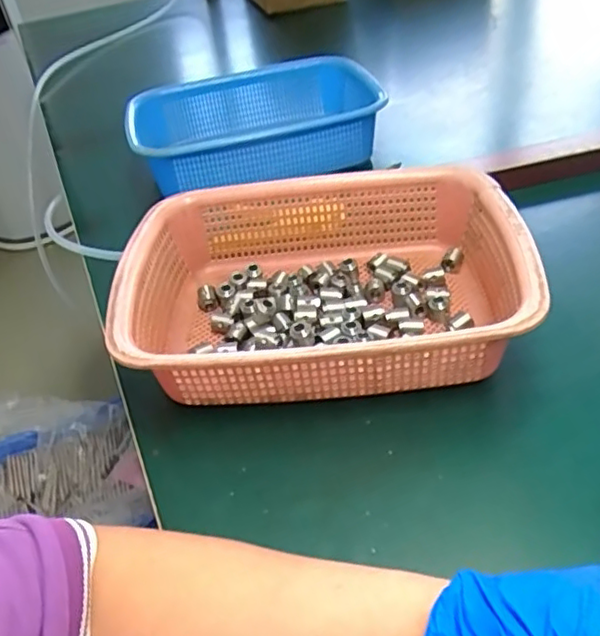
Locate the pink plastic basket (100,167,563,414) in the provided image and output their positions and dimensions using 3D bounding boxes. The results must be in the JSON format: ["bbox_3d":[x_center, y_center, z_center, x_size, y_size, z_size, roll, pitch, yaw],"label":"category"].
[{"bbox_3d":[0.017,-0.024,0.478,0.290,0.074,0.218,-4,39,4],"label":"pink plastic basket"}]

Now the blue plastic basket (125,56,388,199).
[{"bbox_3d":[-0.051,-0.231,0.757,0.290,0.084,0.245,-13,39,-7],"label":"blue plastic basket"}]

